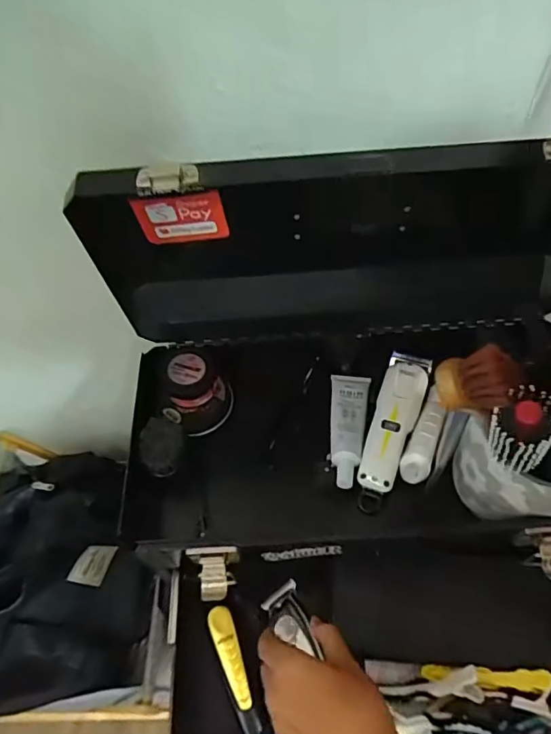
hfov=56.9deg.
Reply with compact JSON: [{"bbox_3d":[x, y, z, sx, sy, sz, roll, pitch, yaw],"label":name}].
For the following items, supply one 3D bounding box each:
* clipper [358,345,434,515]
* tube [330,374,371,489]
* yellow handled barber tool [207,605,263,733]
[{"bbox_3d":[0.124,0.057,0.531,0.044,0.032,0.177,17,60,14],"label":"clipper"},{"bbox_3d":[0.077,0.060,0.541,0.041,0.018,0.143,8,44,5],"label":"tube"},{"bbox_3d":[-0.039,0.281,0.474,0.022,0.015,0.107,-18,58,-8],"label":"yellow handled barber tool"}]

